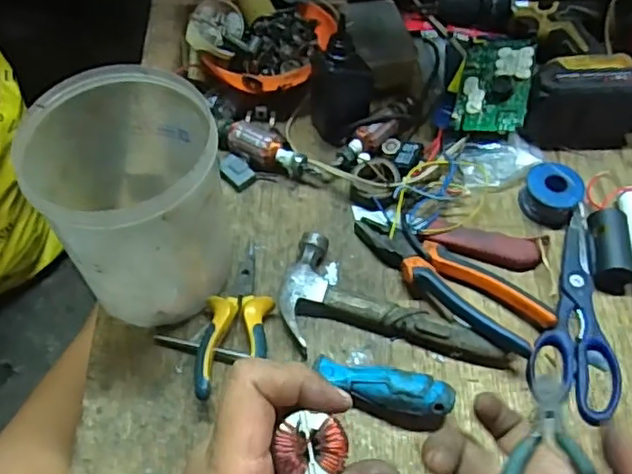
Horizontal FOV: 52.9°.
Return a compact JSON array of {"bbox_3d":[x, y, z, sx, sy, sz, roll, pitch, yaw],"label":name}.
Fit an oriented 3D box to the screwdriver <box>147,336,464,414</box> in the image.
[{"bbox_3d":[-0.014,0.103,0.519,0.246,0.038,0.031,15,58,9],"label":"screwdriver"}]

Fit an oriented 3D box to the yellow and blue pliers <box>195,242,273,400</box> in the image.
[{"bbox_3d":[-0.067,0.068,0.548,0.056,0.028,0.150,4,57,1],"label":"yellow and blue pliers"}]

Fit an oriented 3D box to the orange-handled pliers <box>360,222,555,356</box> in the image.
[{"bbox_3d":[0.120,0.029,0.563,0.186,0.022,0.071,40,65,22],"label":"orange-handled pliers"}]

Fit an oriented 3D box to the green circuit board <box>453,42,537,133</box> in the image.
[{"bbox_3d":[0.181,-0.156,0.645,0.071,0.015,0.104,6,71,26],"label":"green circuit board"}]

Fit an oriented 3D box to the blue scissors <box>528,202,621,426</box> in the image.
[{"bbox_3d":[0.237,0.061,0.556,0.072,0.013,0.195,18,59,10],"label":"blue scissors"}]

